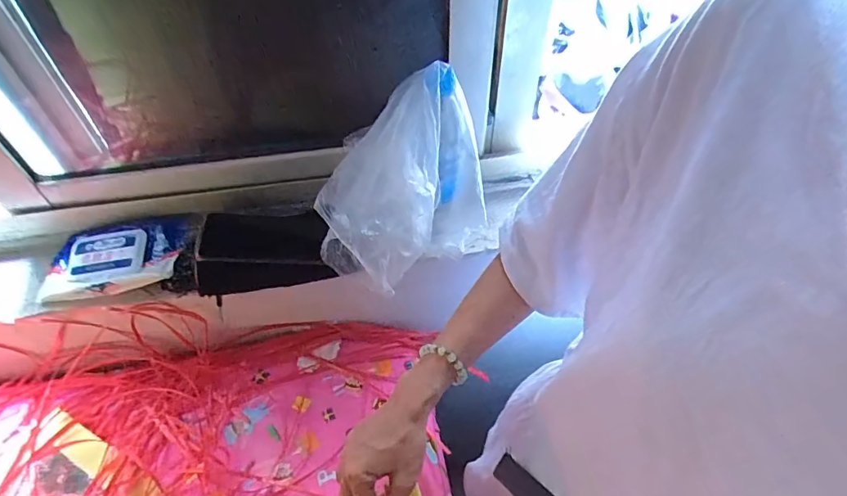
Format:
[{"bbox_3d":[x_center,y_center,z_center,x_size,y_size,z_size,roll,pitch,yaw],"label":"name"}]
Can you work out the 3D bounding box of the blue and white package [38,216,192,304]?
[{"bbox_3d":[-0.384,0.010,0.582,0.178,0.040,0.101,-5,50,-3],"label":"blue and white package"}]

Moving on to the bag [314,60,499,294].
[{"bbox_3d":[-0.005,-0.050,0.500,0.095,0.225,0.203,35,59,27],"label":"bag"}]

